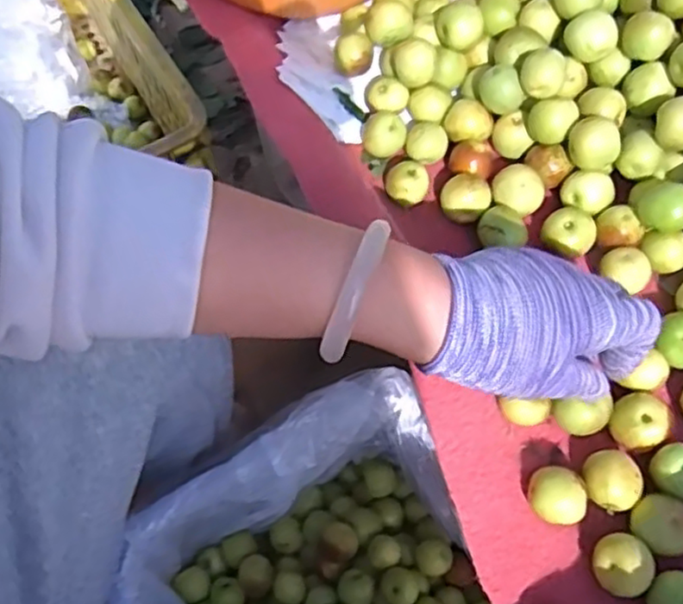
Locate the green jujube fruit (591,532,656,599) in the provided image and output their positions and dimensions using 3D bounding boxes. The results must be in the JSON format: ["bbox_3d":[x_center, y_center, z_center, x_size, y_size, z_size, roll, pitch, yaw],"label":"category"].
[{"bbox_3d":[0.152,0.143,0.372,0.030,0.030,0.031,-1,65,3],"label":"green jujube fruit"}]

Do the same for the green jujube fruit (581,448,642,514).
[{"bbox_3d":[0.153,0.103,0.390,0.028,0.024,0.033,-21,66,-6],"label":"green jujube fruit"}]

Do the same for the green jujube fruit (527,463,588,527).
[{"bbox_3d":[0.123,0.112,0.392,0.032,0.028,0.029,37,72,18],"label":"green jujube fruit"}]

